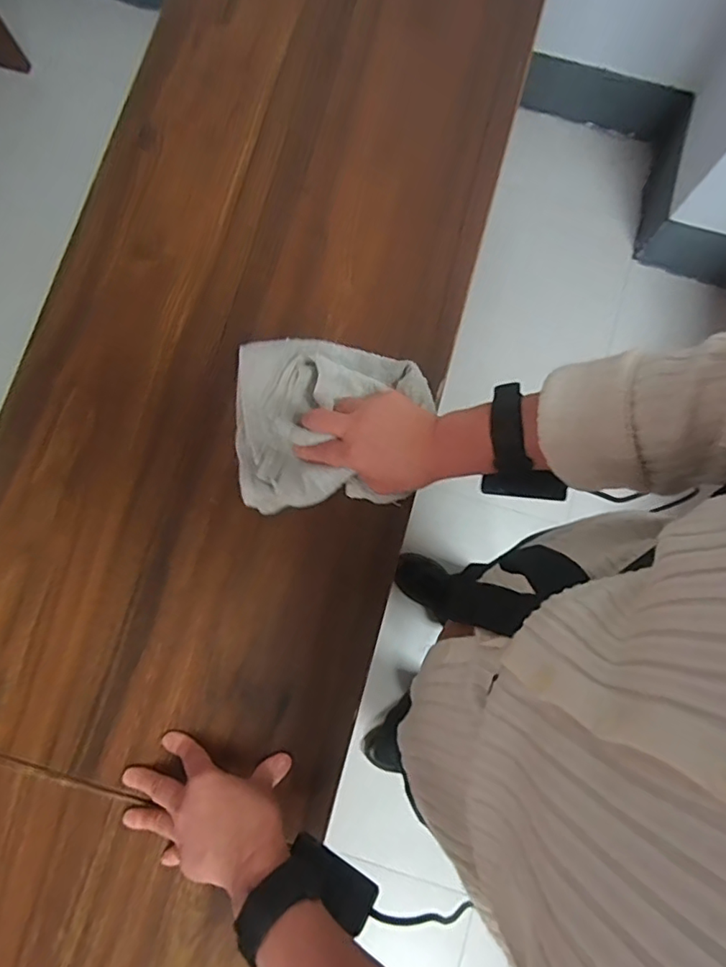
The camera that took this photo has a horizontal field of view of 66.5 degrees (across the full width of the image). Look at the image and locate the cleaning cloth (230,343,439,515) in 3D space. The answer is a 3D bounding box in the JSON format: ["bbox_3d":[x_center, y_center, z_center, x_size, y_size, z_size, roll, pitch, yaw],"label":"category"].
[{"bbox_3d":[-0.028,-0.060,0.506,0.176,0.029,0.157,-5,80,-2],"label":"cleaning cloth"}]

